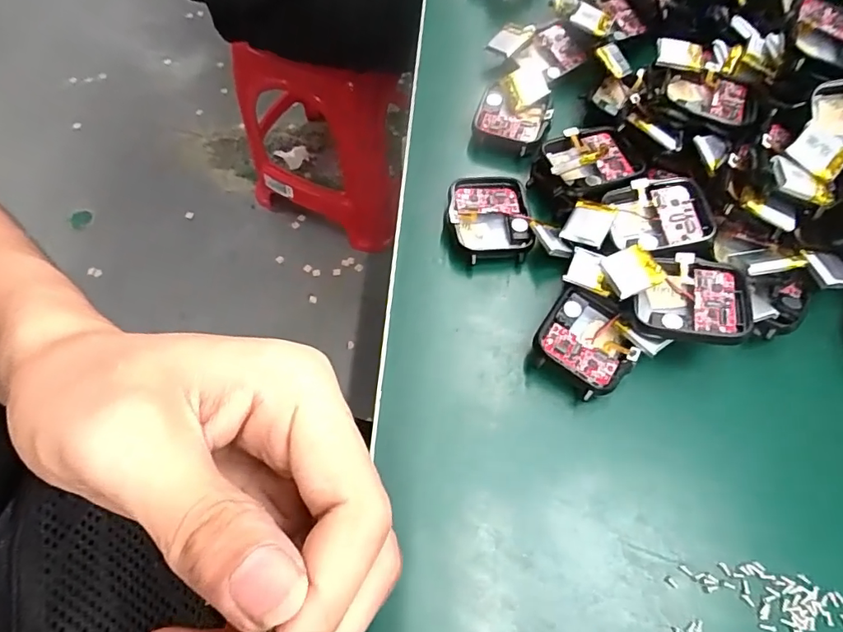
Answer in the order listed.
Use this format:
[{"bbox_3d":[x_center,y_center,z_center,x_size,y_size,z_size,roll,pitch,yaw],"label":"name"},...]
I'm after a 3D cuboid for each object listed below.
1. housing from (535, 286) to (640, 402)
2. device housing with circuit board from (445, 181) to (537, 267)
[{"bbox_3d":[0.069,0.012,0.210,0.039,0.015,0.043,36,68,14],"label":"housing"},{"bbox_3d":[0.031,-0.045,0.238,0.038,0.015,0.043,-2,64,-3],"label":"device housing with circuit board"}]

